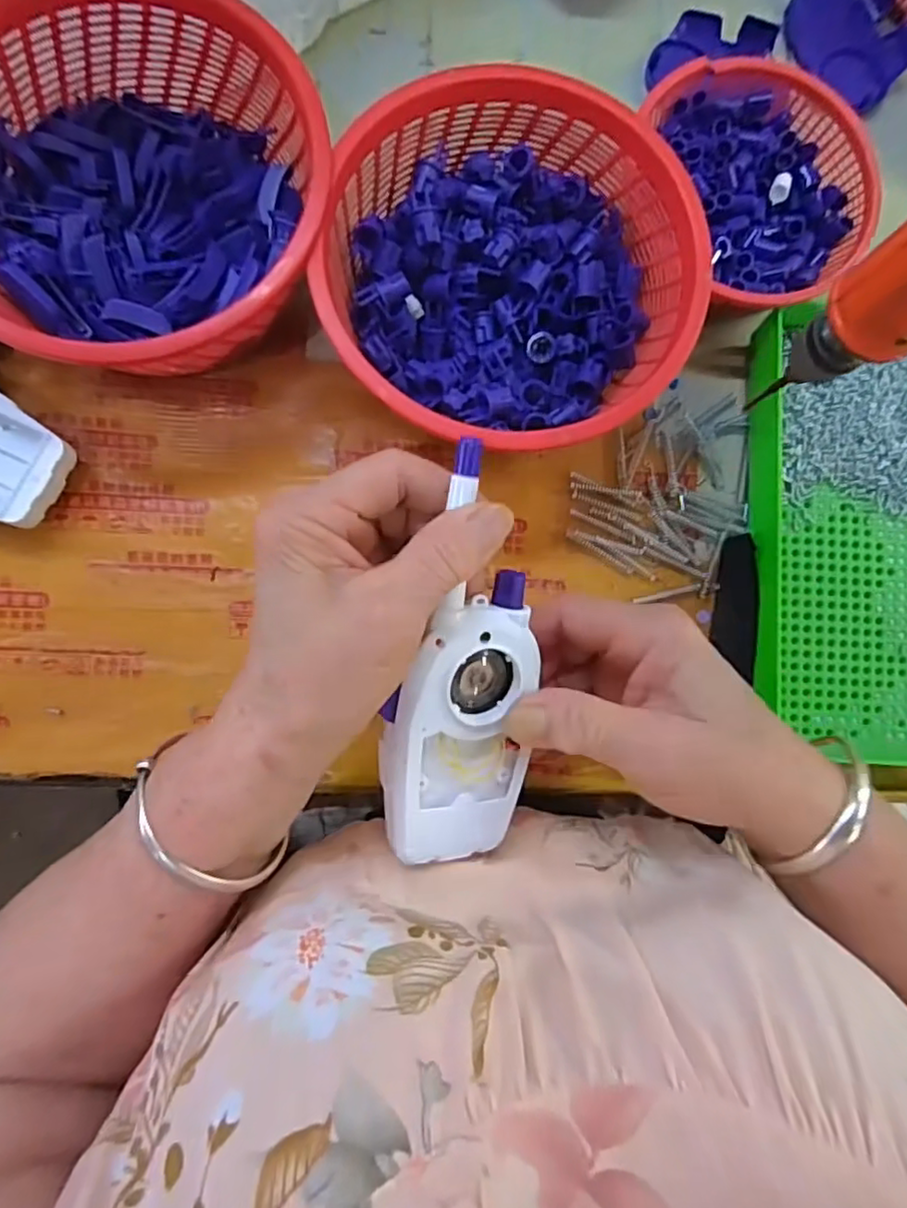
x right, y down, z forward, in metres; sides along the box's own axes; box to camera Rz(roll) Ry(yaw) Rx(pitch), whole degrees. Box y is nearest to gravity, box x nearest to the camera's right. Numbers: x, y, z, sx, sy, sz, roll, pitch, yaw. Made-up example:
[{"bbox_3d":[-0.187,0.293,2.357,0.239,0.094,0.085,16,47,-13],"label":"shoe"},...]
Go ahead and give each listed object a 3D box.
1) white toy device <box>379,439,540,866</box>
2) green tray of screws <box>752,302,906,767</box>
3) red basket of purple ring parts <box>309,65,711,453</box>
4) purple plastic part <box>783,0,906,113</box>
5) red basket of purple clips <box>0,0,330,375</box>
[{"bbox_3d":[-0.002,0.024,0.248,0.061,0.026,0.161,-9,109,-25],"label":"white toy device"},{"bbox_3d":[0.236,-0.037,0.352,0.149,0.036,0.244,2,85,-6],"label":"green tray of screws"},{"bbox_3d":[0.026,-0.158,0.327,0.173,0.075,0.173,9,84,-5],"label":"red basket of purple ring parts"},{"bbox_3d":[0.247,-0.352,0.395,0.067,0.014,0.082,-42,90,-8],"label":"purple plastic part"},{"bbox_3d":[-0.150,-0.192,0.314,0.176,0.078,0.167,1,85,-6],"label":"red basket of purple clips"}]

